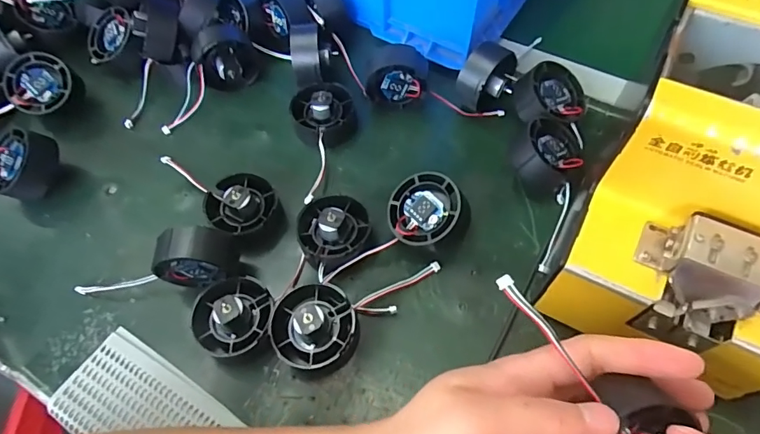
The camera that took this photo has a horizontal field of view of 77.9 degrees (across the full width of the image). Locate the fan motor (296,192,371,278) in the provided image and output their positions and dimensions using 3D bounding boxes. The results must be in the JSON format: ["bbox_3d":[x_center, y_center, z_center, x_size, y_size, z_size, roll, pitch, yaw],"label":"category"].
[{"bbox_3d":[-0.033,0.008,0.337,0.052,0.031,0.052,-1,61,2],"label":"fan motor"}]

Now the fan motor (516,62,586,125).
[{"bbox_3d":[0.134,-0.095,0.381,0.054,0.030,0.054,17,71,-15],"label":"fan motor"}]

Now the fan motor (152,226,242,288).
[{"bbox_3d":[-0.122,0.029,0.321,0.045,0.056,0.033,6,62,6],"label":"fan motor"}]

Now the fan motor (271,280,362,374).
[{"bbox_3d":[-0.042,0.068,0.296,0.054,0.032,0.052,-1,61,2],"label":"fan motor"}]

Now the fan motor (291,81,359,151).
[{"bbox_3d":[-0.046,-0.087,0.395,0.054,0.034,0.057,-1,61,2],"label":"fan motor"}]

